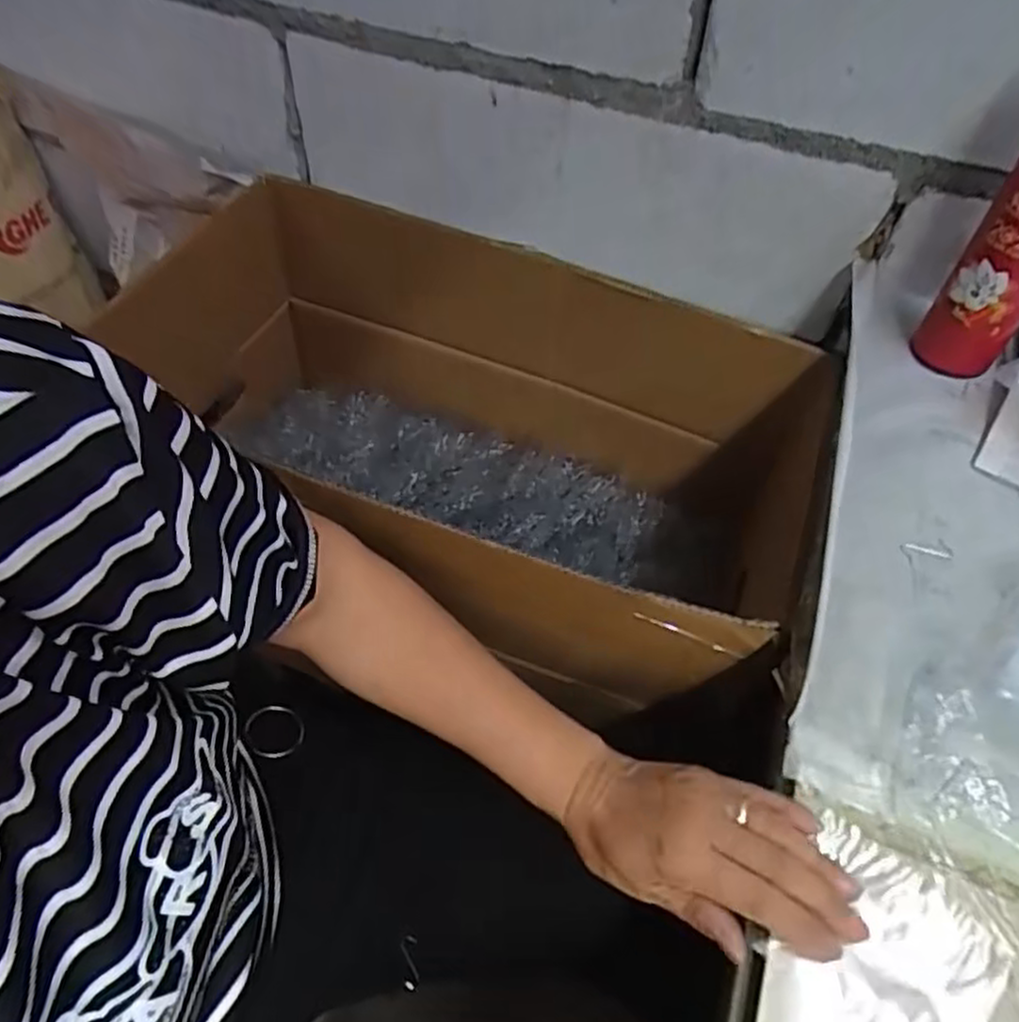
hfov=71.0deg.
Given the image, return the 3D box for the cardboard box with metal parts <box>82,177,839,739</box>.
[{"bbox_3d":[-0.026,-0.039,0.680,0.589,0.260,0.334,16,54,10],"label":"cardboard box with metal parts"}]

